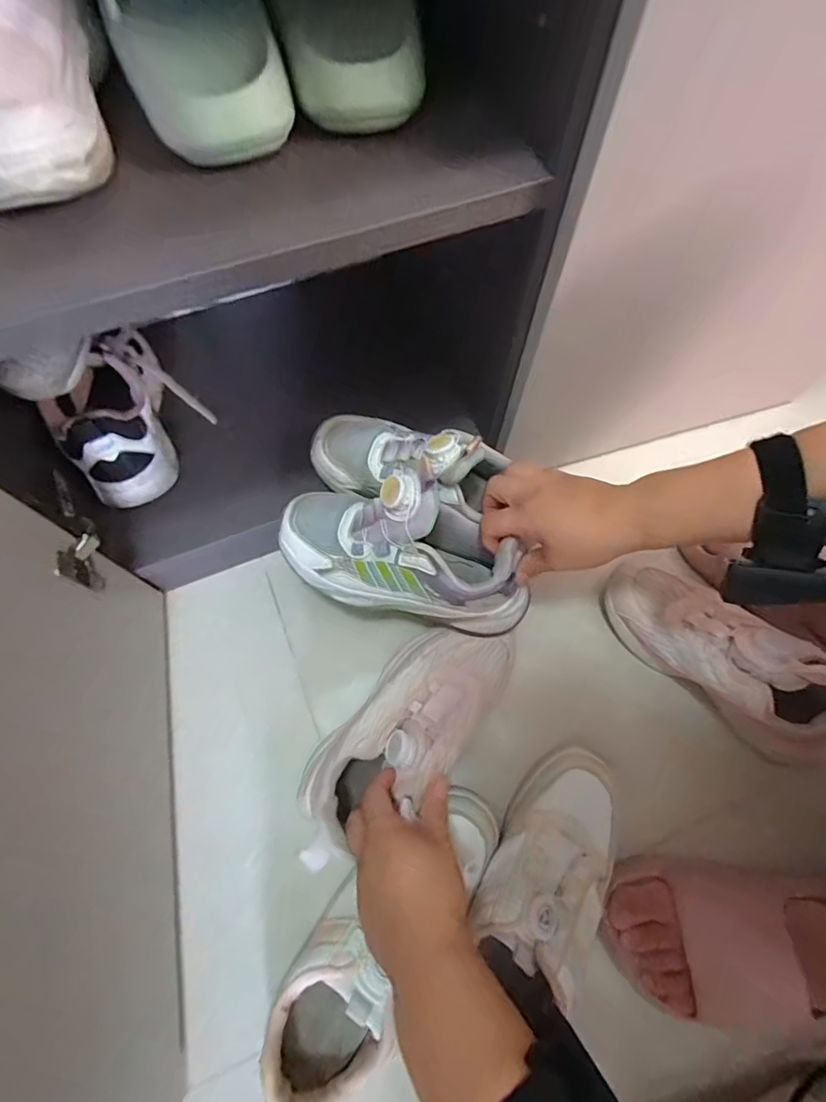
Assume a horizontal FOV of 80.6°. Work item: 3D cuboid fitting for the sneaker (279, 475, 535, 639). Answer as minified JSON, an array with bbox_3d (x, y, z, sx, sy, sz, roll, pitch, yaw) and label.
[{"bbox_3d":[-0.009,0.002,0.427,0.227,0.121,0.091,21,69,8],"label":"sneaker"}]

